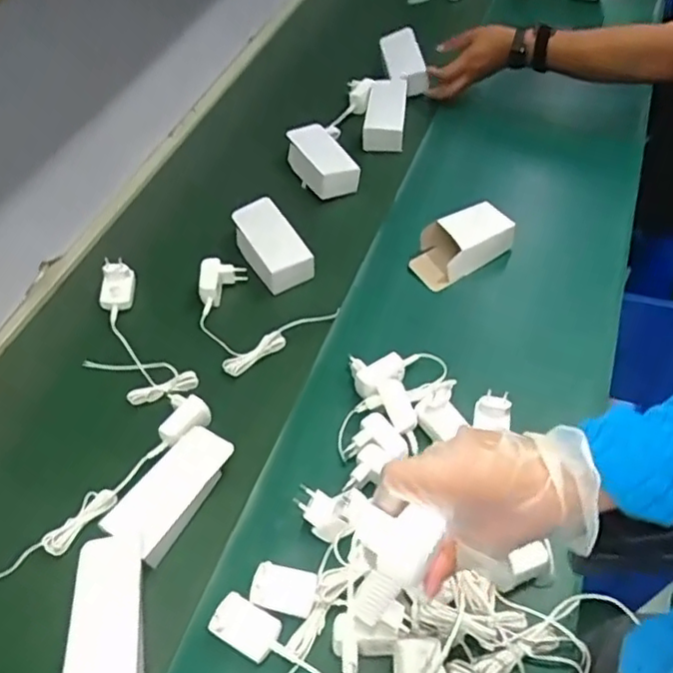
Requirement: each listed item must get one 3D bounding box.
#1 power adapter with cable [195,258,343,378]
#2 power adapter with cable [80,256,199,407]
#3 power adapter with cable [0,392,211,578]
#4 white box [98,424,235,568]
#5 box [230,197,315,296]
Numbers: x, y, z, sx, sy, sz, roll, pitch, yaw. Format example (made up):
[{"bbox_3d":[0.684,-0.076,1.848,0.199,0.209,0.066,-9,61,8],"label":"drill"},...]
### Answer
[{"bbox_3d":[-0.118,-0.047,0.857,0.160,0.041,0.165,-35,58,-21],"label":"power adapter with cable"},{"bbox_3d":[-0.275,-0.004,0.826,0.105,0.037,0.226,-27,56,-17],"label":"power adapter with cable"},{"bbox_3d":[-0.270,0.165,0.697,0.305,0.023,0.069,-39,60,-24],"label":"power adapter with cable"},{"bbox_3d":[-0.174,0.162,0.684,0.066,0.027,0.140,26,58,21],"label":"white box"},{"bbox_3d":[-0.095,-0.127,0.909,0.075,0.055,0.152,-26,55,-16],"label":"box"}]

